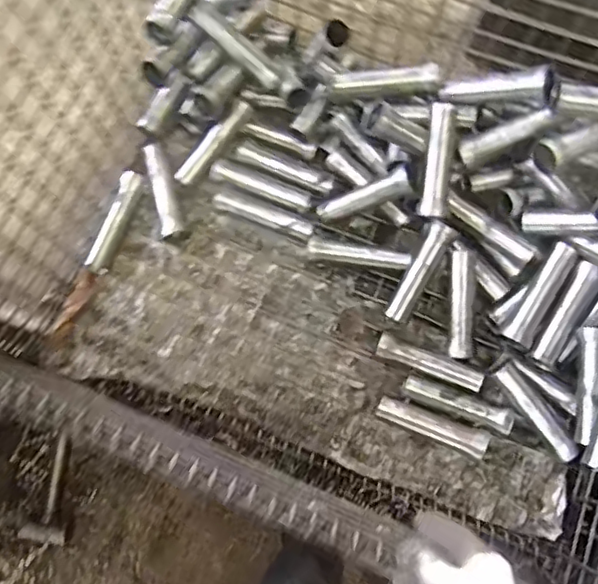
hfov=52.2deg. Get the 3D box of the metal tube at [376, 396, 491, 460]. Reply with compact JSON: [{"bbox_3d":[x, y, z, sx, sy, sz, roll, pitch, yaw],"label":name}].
[{"bbox_3d":[0.226,0.228,1.041,0.185,0.053,0.043,23,78,6],"label":"metal tube"}]

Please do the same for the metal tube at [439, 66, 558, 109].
[{"bbox_3d":[0.330,-0.332,1.008,0.184,0.049,0.050,5,76,26],"label":"metal tube"}]

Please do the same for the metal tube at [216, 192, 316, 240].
[{"bbox_3d":[-0.065,-0.143,1.147,0.194,0.029,0.036,21,78,6],"label":"metal tube"}]

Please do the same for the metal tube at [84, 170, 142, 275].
[{"bbox_3d":[-0.344,-0.132,1.136,0.036,0.034,0.198,20,78,6],"label":"metal tube"}]

